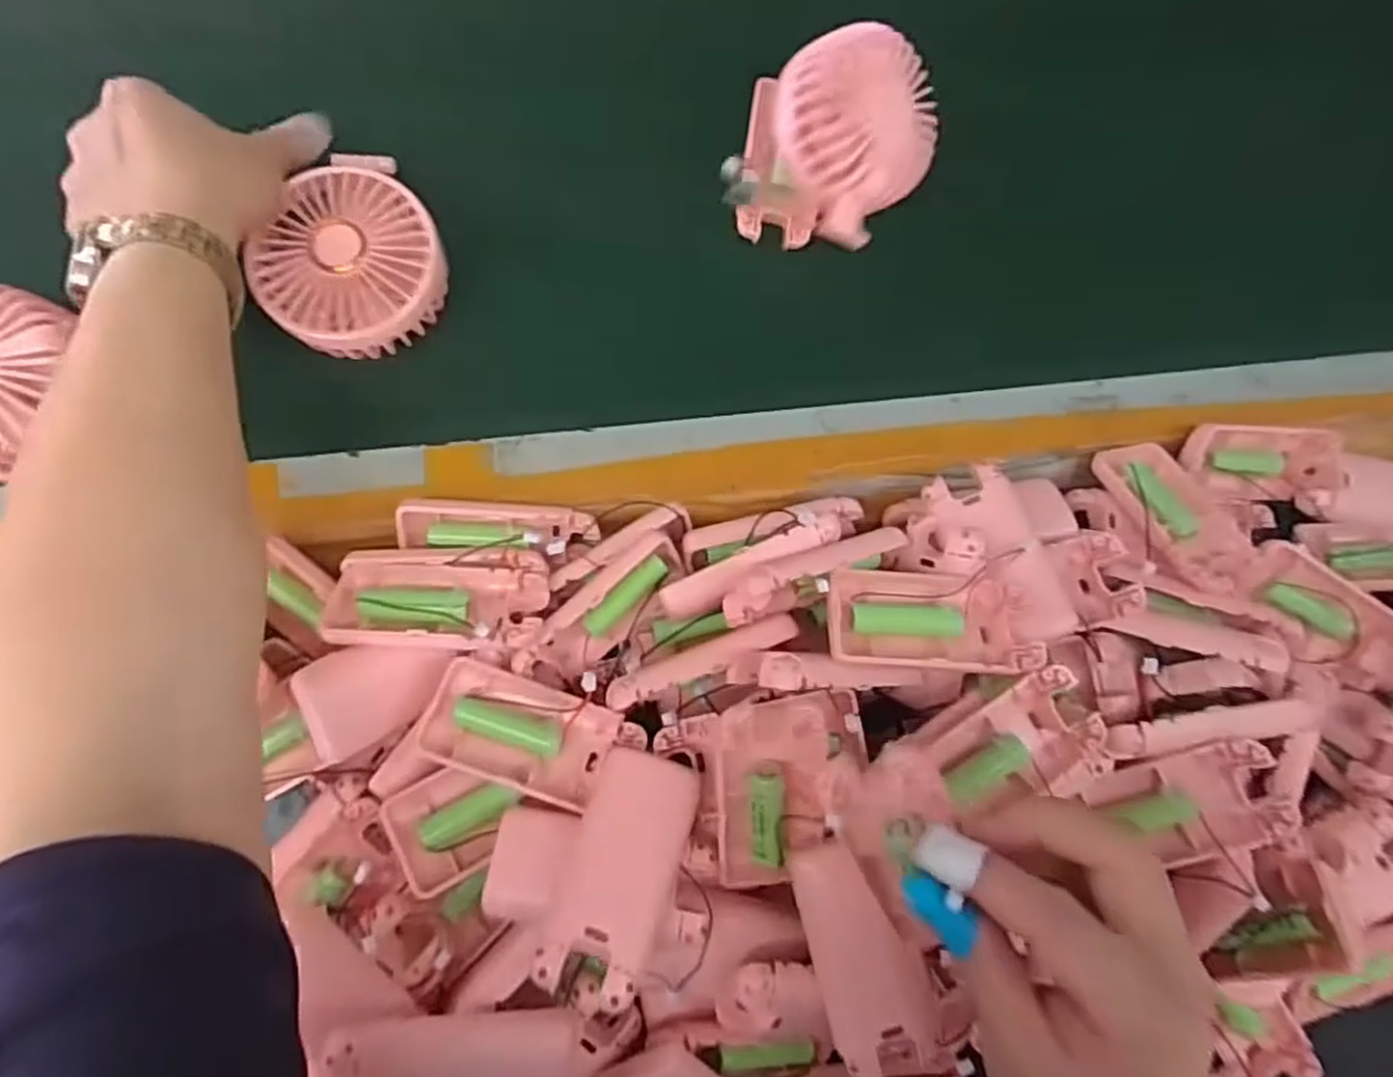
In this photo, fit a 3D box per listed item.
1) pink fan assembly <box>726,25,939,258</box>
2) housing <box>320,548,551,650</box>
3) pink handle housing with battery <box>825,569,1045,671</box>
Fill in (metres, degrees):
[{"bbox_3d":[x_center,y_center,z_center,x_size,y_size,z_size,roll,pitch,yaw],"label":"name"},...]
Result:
[{"bbox_3d":[0.075,-0.214,0.415,0.102,0.055,0.113,22,115,-3],"label":"pink fan assembly"},{"bbox_3d":[-0.118,0.030,0.350,0.095,0.012,0.056,-1,46,-6],"label":"housing"},{"bbox_3d":[0.105,0.038,0.346,0.090,0.020,0.046,2,61,-2],"label":"pink handle housing with battery"}]

